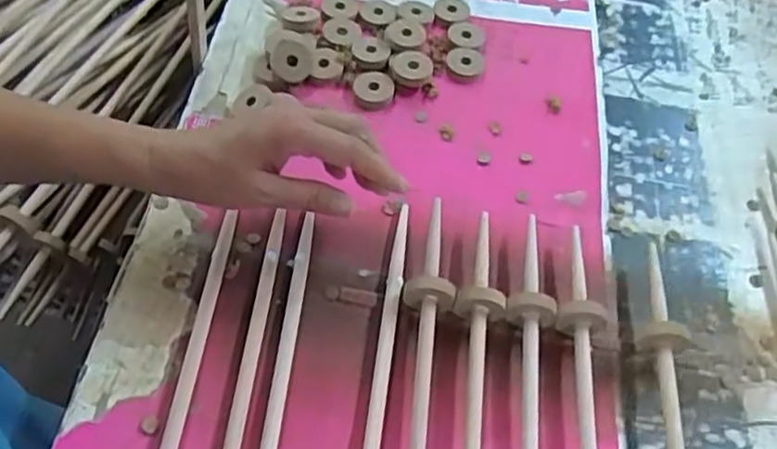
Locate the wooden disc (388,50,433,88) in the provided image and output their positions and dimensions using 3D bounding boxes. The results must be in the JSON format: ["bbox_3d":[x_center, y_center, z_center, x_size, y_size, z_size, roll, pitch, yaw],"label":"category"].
[{"bbox_3d":[0.020,-0.139,0.634,0.037,0.013,0.042,1,55,-5],"label":"wooden disc"}]

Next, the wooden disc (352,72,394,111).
[{"bbox_3d":[-0.013,-0.115,0.619,0.035,0.011,0.042,7,55,-1],"label":"wooden disc"}]

